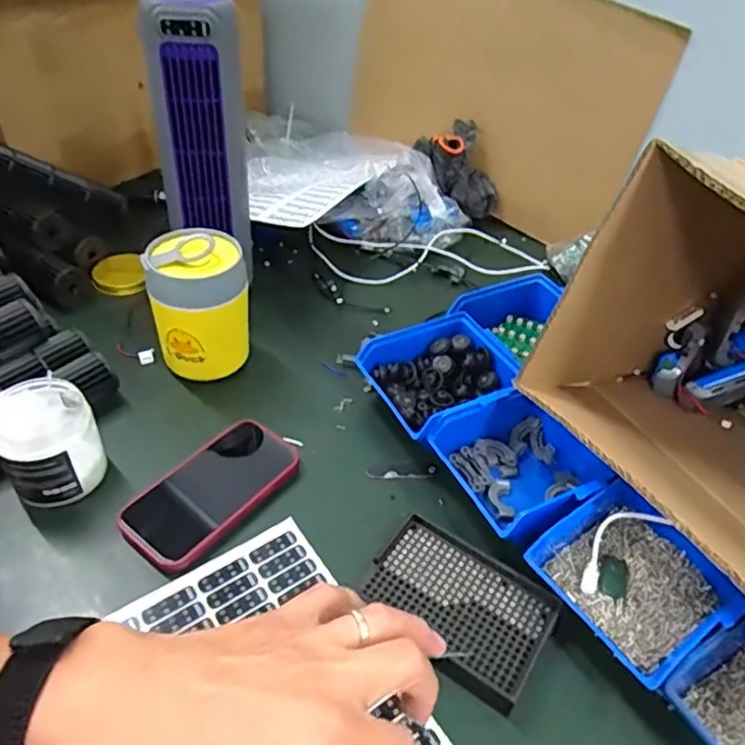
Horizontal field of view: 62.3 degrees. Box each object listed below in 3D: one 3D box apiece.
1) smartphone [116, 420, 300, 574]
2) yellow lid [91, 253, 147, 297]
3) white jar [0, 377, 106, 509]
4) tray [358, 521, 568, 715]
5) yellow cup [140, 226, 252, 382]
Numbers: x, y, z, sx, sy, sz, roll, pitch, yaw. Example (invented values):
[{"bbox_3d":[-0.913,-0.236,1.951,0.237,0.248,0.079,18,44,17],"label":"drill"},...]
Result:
[{"bbox_3d":[-0.136,0.100,0.534,0.082,0.014,0.158,33,49,25],"label":"smartphone"},{"bbox_3d":[-0.312,-0.121,0.758,0.061,0.015,0.080,-12,46,-18],"label":"yellow lid"},{"bbox_3d":[-0.268,0.060,0.515,0.071,0.080,0.077,3,43,-3],"label":"white jar"},{"bbox_3d":[0.063,0.171,0.460,0.133,0.010,0.096,29,47,22],"label":"tray"},{"bbox_3d":[-0.174,-0.064,0.620,0.091,0.136,0.084,-11,46,-18],"label":"yellow cup"}]

